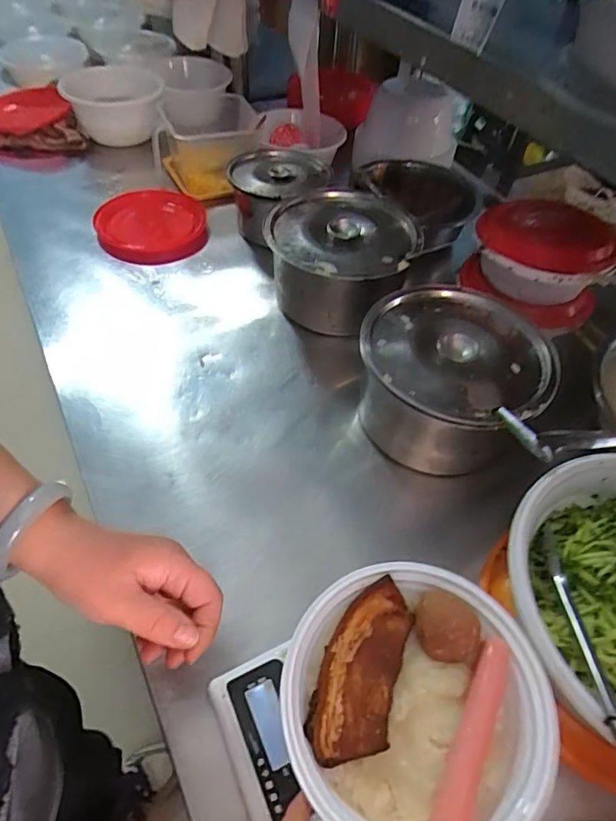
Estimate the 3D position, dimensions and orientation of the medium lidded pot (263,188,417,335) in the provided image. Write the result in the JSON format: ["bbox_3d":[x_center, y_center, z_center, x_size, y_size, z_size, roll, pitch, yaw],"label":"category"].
[{"bbox_3d":[0.041,-0.200,0.669,0.185,0.100,0.187,8,52,2],"label":"medium lidded pot"}]

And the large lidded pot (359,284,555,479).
[{"bbox_3d":[0.147,-0.033,0.548,0.176,0.113,0.182,2,52,-3],"label":"large lidded pot"}]

